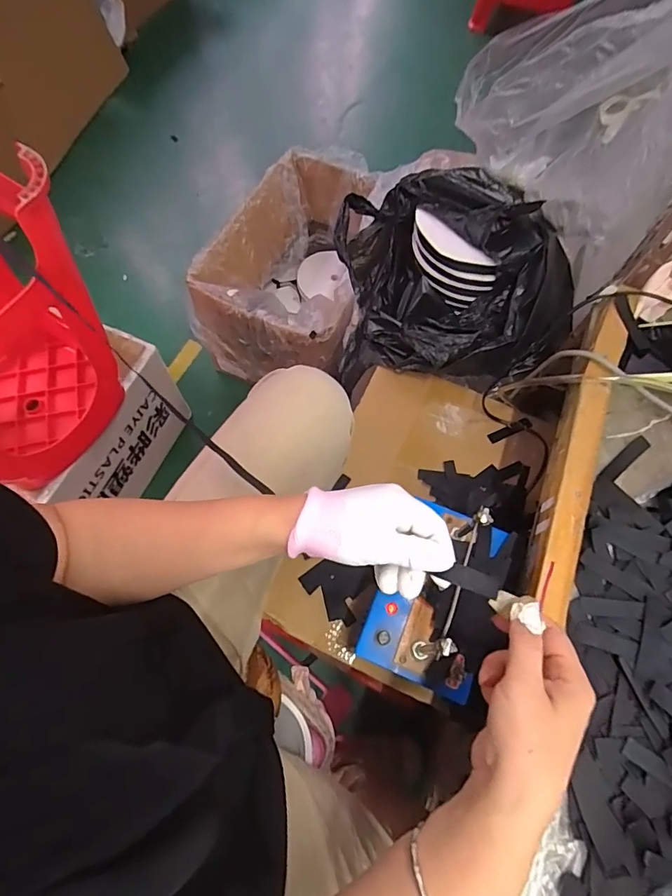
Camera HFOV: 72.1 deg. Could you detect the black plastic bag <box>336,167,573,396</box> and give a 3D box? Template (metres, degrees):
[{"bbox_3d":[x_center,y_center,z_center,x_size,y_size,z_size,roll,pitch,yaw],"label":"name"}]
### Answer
[{"bbox_3d":[0.181,-0.276,0.740,0.344,0.200,0.348,-3,67,-4],"label":"black plastic bag"}]

